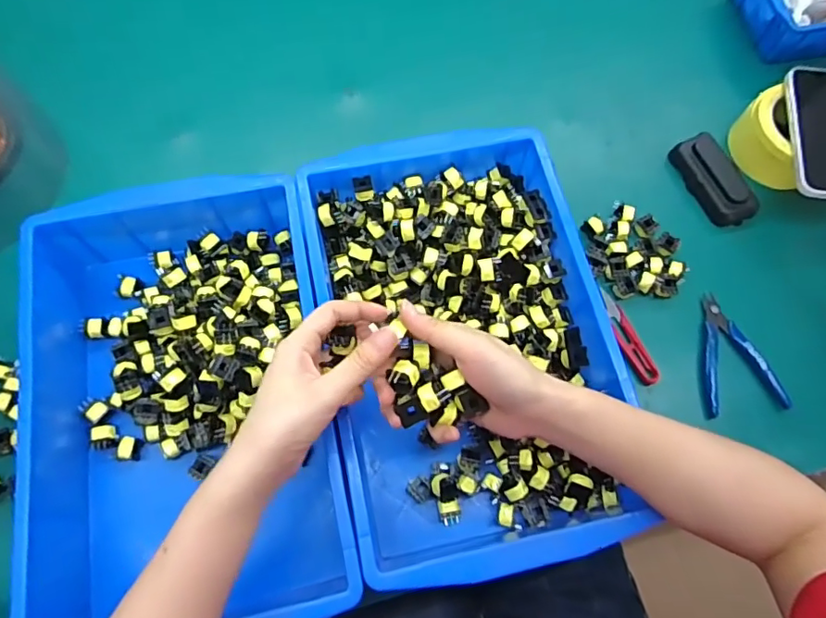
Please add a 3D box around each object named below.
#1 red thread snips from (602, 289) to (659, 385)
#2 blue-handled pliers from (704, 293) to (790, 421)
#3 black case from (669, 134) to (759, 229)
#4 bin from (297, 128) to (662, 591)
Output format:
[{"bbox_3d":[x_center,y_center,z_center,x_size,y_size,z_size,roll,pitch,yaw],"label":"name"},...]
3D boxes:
[{"bbox_3d":[0.216,0.028,0.539,0.024,0.009,0.100,-24,74,-10],"label":"red thread snips"},{"bbox_3d":[0.316,0.043,0.531,0.078,0.010,0.118,-5,71,-4],"label":"blue-handled pliers"},{"bbox_3d":[0.331,-0.141,0.591,0.050,0.027,0.106,-21,73,-9],"label":"black case"},{"bbox_3d":[0.042,0.027,0.486,0.234,0.091,0.378,-11,72,-6],"label":"bin"}]

